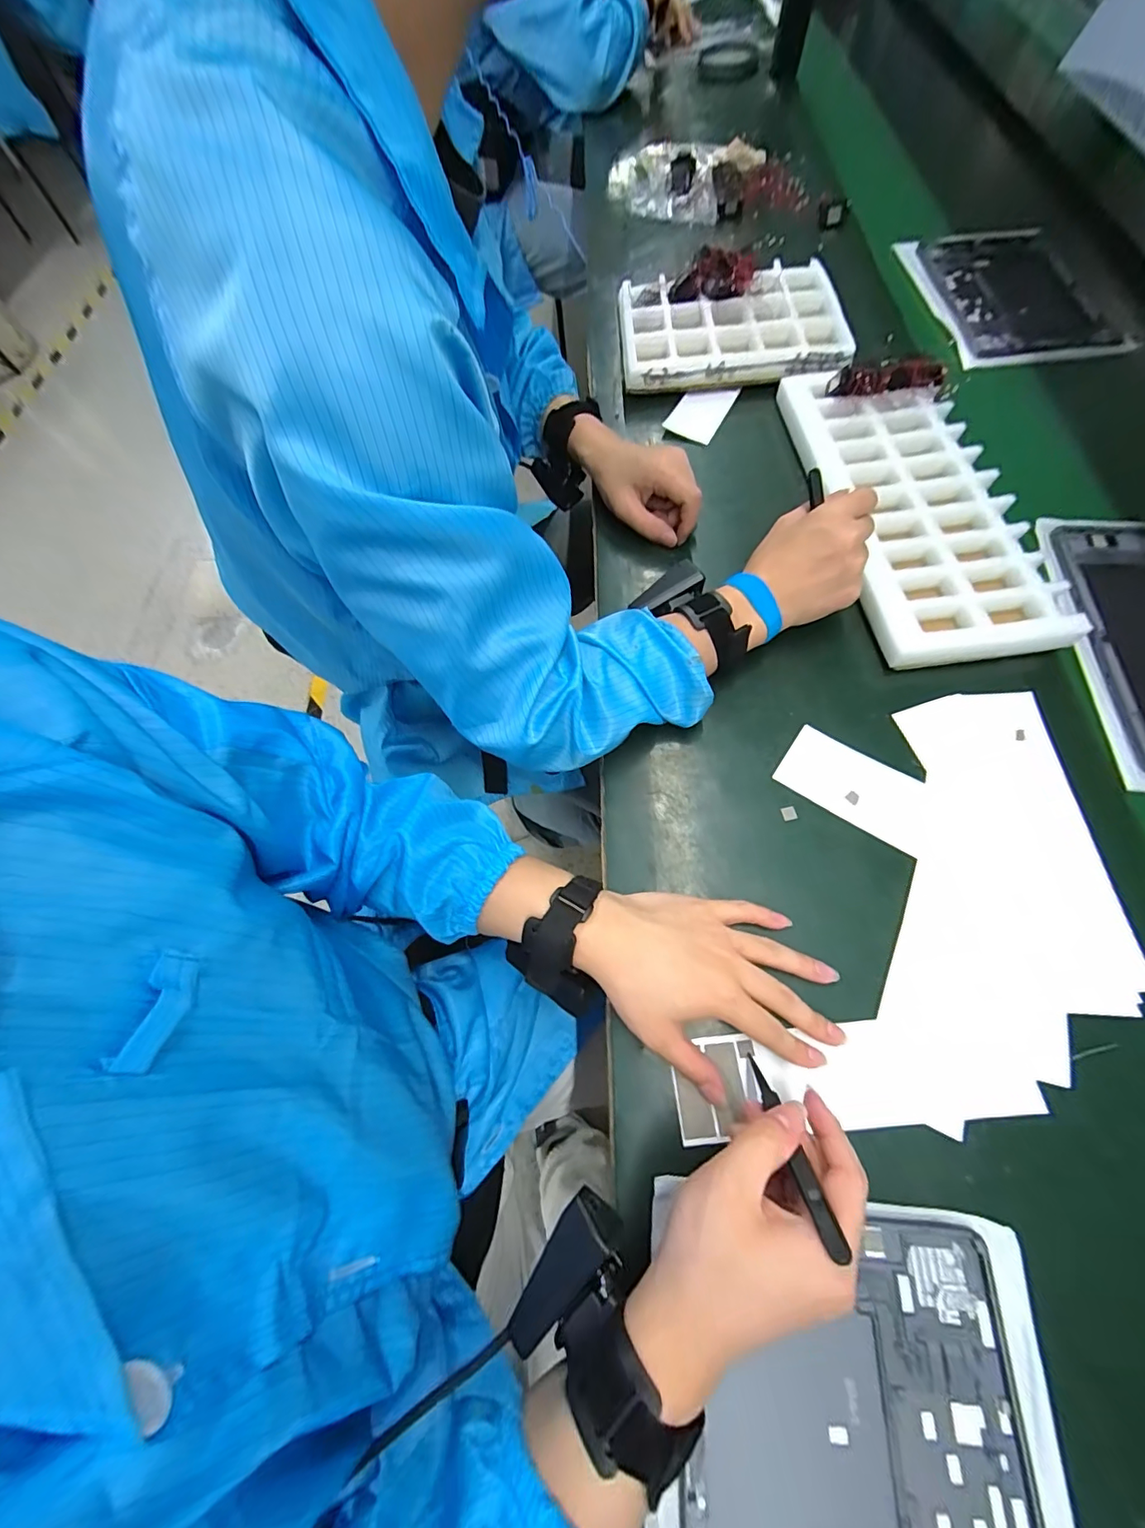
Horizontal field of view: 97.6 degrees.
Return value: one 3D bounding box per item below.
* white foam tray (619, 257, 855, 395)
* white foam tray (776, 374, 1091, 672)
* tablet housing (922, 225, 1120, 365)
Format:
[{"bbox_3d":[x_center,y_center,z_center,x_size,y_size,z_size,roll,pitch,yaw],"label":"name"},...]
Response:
[{"bbox_3d":[0.189,-0.534,0.607,0.254,0.031,0.200,0,67,0],"label":"white foam tray"},{"bbox_3d":[0.325,-0.259,0.488,0.173,0.032,0.368,-3,66,1],"label":"white foam tray"},{"bbox_3d":[0.569,-0.613,0.649,0.185,0.027,0.277,-2,66,2],"label":"tablet housing"}]

